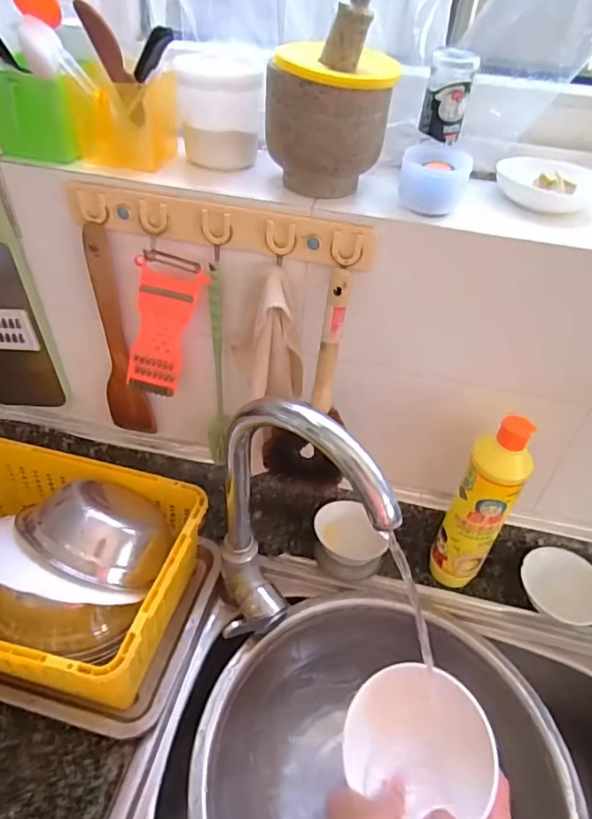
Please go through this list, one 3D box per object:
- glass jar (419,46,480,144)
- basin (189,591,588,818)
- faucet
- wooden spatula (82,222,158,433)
[{"bbox_3d":[0.134,-0.277,0.462,0.038,0.067,0.038,15,43,11],"label":"glass jar"},{"bbox_3d":[0.079,0.366,0.514,0.340,0.109,0.333,3,42,-3],"label":"basin"},{"bbox_3d":[-0.012,0.130,0.475,0.066,0.312,0.163,-30,53,-33],"label":"faucet"},{"bbox_3d":[-0.196,-0.073,0.591,0.055,0.272,0.013,9,40,1],"label":"wooden spatula"}]

